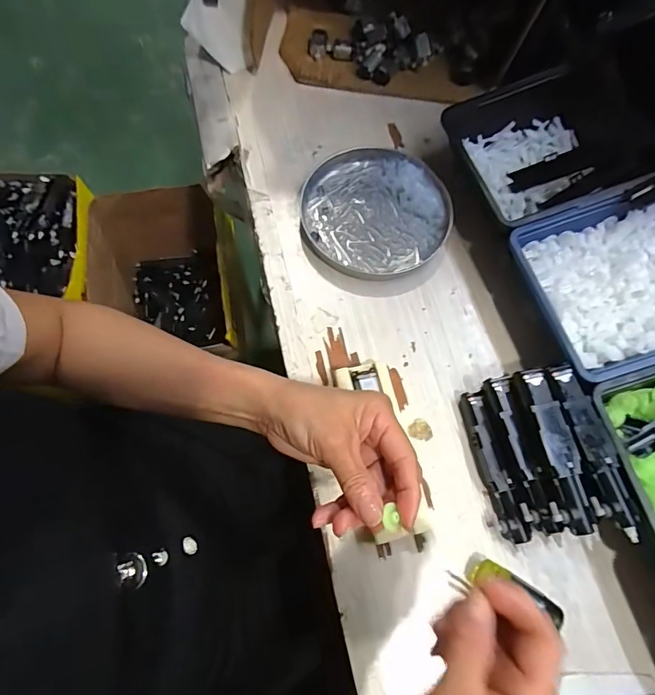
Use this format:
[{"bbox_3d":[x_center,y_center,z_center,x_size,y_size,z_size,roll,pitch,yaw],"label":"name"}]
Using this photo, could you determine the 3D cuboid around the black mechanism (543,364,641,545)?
[{"bbox_3d":[0.195,0.075,0.328,0.027,0.013,0.126,-13,72,-6],"label":"black mechanism"}]

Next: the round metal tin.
[{"bbox_3d":[0.049,-0.137,0.442,0.142,0.014,0.140,0,71,-1],"label":"round metal tin"}]

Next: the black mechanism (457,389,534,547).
[{"bbox_3d":[0.134,0.097,0.362,0.021,0.021,0.118,-14,72,-6],"label":"black mechanism"}]

